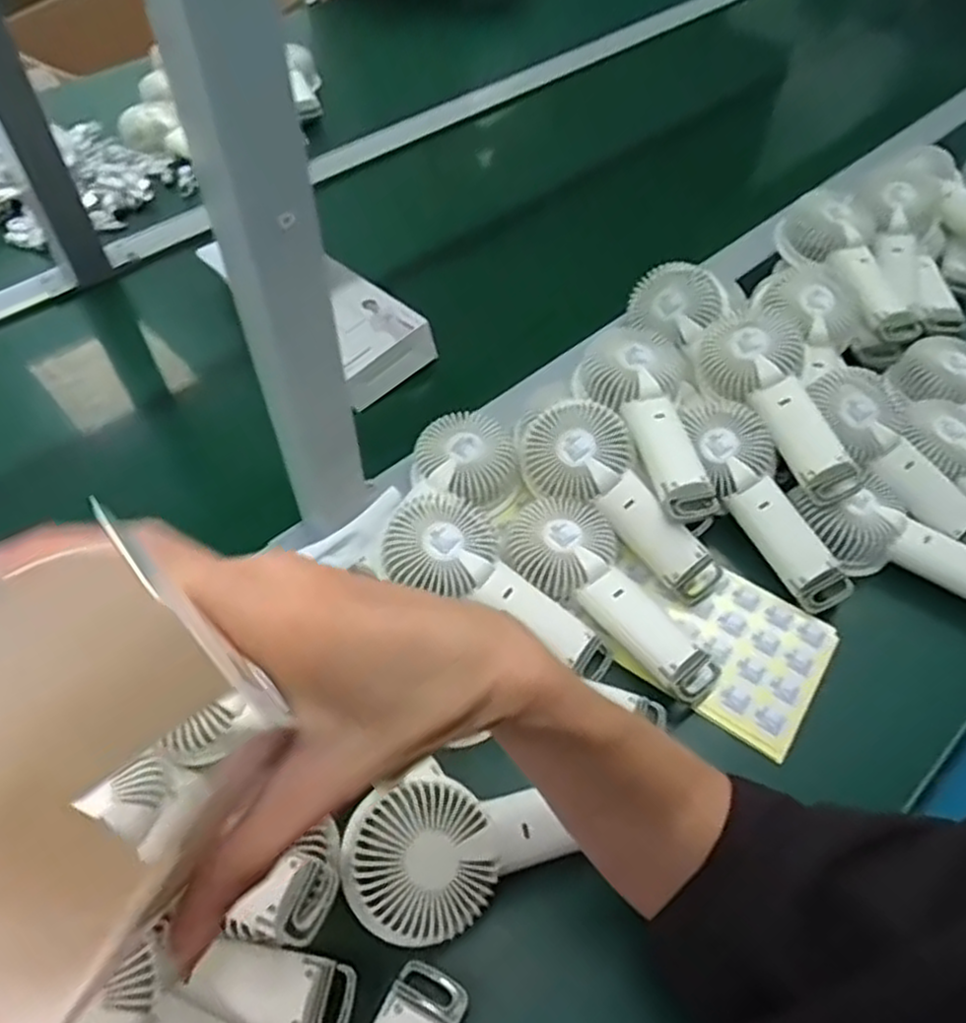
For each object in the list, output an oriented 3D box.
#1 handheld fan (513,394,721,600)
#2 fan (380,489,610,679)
[{"bbox_3d":[0.109,-0.011,0.579,0.079,0.057,0.188,-37,77,-24],"label":"handheld fan"},{"bbox_3d":[0.013,0.054,0.537,0.181,0.038,0.088,37,60,4],"label":"fan"}]

